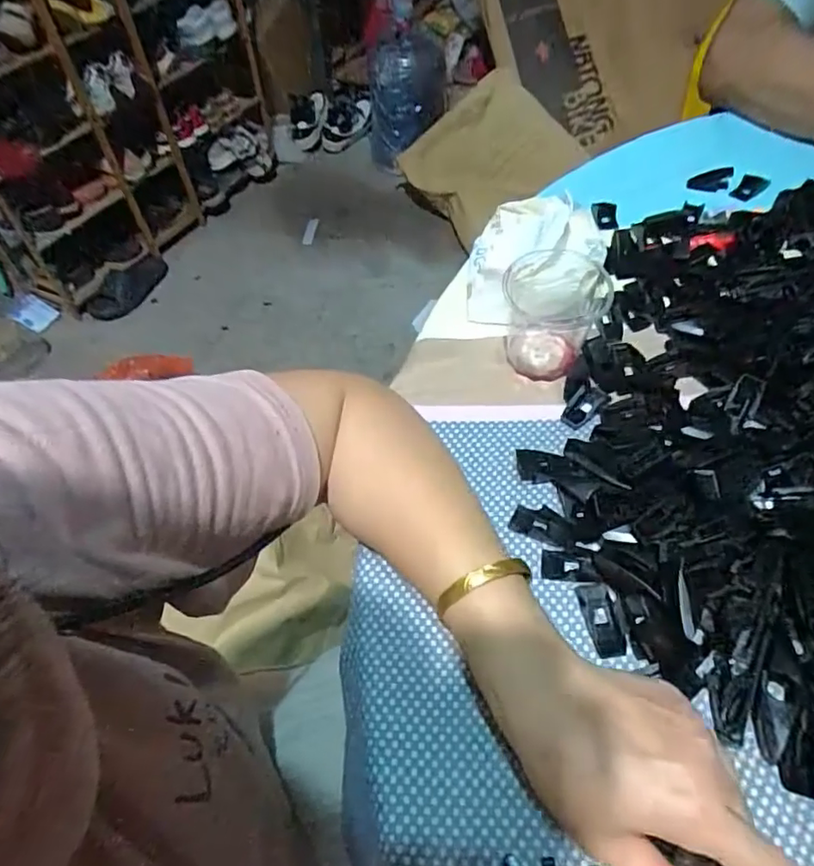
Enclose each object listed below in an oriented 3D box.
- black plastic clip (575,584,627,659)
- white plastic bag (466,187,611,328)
[{"bbox_3d":[0.110,0.106,0.323,0.016,0.011,0.040,-13,53,-4],"label":"black plastic clip"},{"bbox_3d":[0.106,-0.154,0.472,0.110,0.052,0.140,8,55,12],"label":"white plastic bag"}]

